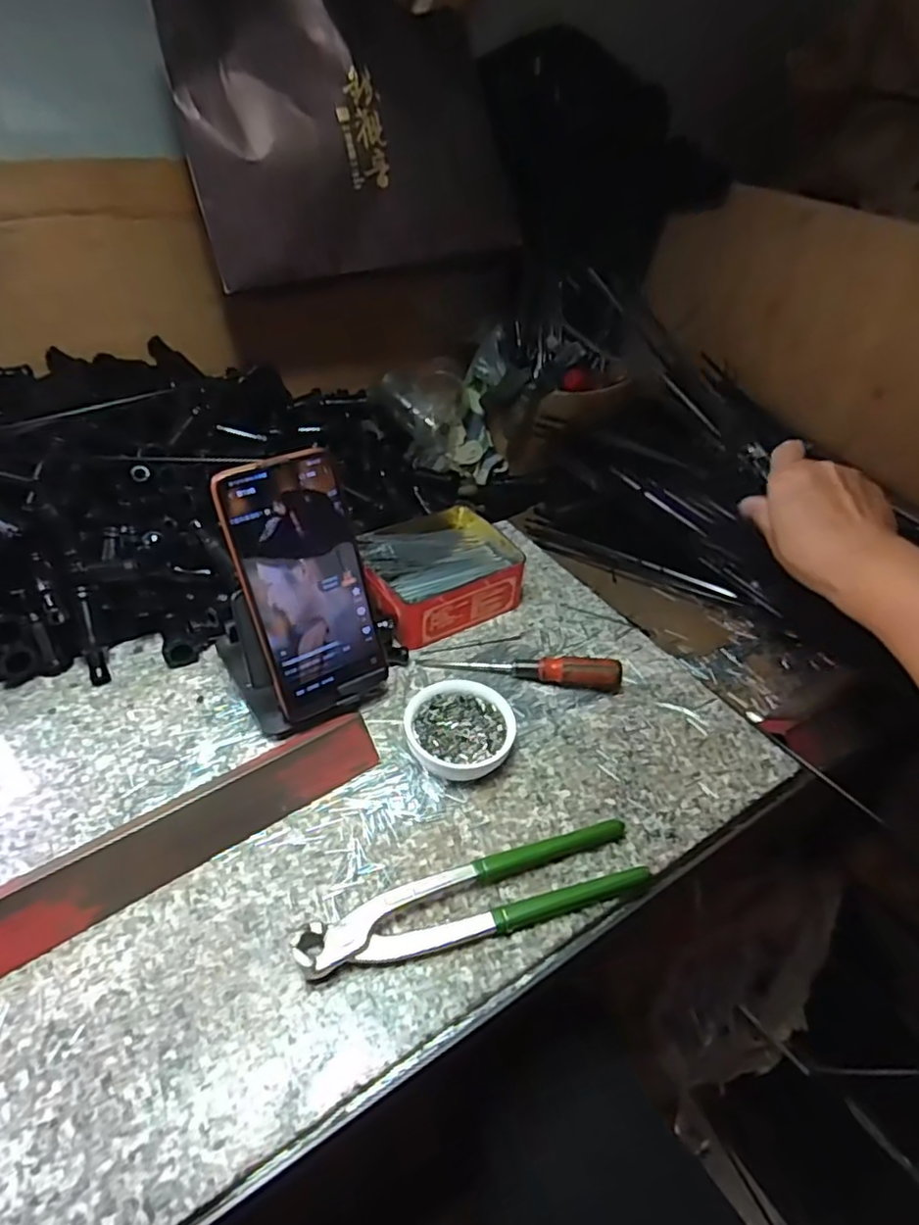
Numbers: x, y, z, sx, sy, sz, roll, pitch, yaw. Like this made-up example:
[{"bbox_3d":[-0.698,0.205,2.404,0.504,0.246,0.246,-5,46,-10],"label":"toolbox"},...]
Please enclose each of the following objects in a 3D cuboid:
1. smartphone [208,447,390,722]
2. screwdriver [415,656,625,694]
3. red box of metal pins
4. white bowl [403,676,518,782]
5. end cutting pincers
[{"bbox_3d":[-0.096,-0.014,0.418,0.076,0.166,0.008,-25,25,-30],"label":"smartphone"},{"bbox_3d":[0.048,0.040,0.491,0.152,0.029,0.019,8,41,4],"label":"screwdriver"},{"bbox_3d":[-0.022,-0.034,0.554,0.130,0.049,0.107,-23,48,-28],"label":"red box of metal pins"},{"bbox_3d":[0.000,0.083,0.440,0.070,0.026,0.074,3,41,-2],"label":"white bowl"},{"bbox_3d":[0.010,0.160,0.365,0.196,0.017,0.041,-11,44,-17],"label":"end cutting pincers"}]

